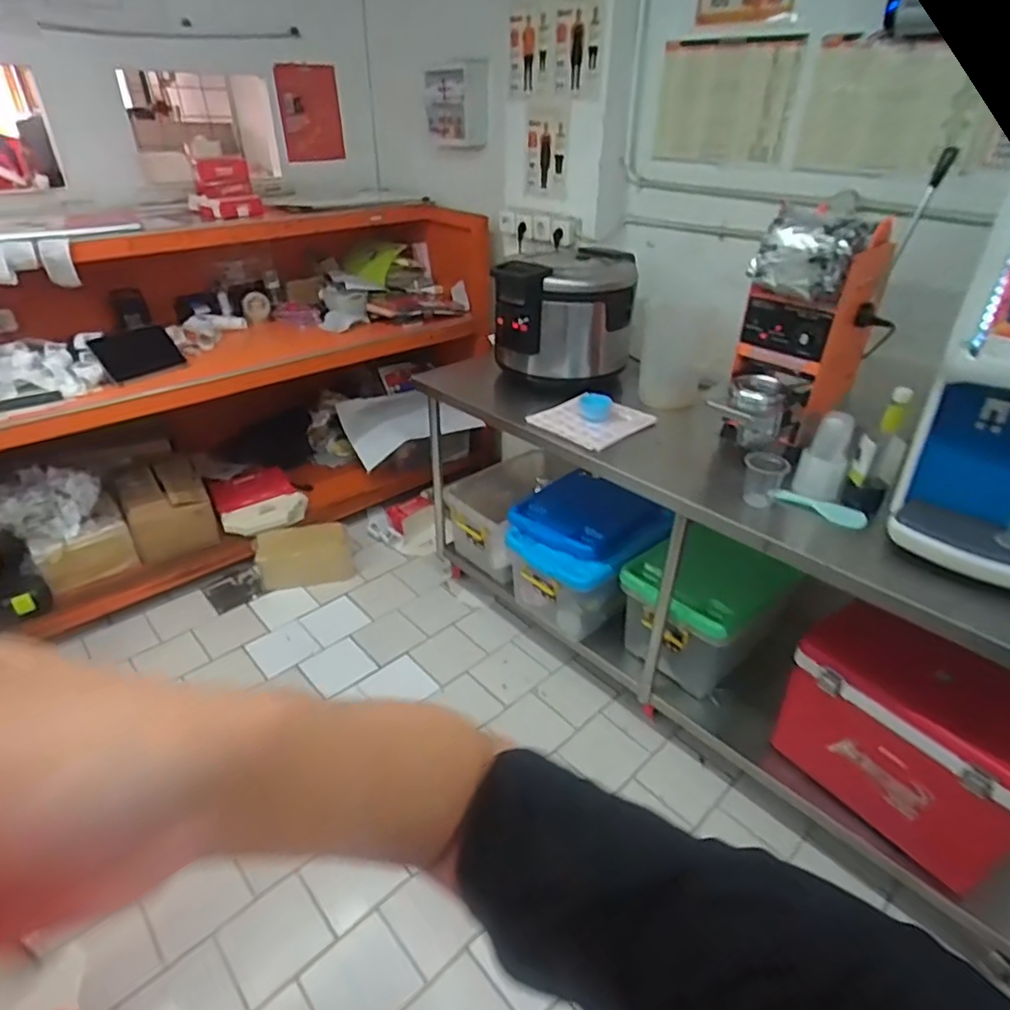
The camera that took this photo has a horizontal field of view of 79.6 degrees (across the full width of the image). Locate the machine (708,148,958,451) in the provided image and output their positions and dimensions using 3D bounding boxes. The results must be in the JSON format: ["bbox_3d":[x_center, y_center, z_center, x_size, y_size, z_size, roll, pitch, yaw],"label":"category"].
[{"bbox_3d":[0.760,-0.440,1.489,0.286,0.576,0.458,23,38,30],"label":"machine"}]

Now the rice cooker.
[{"bbox_3d":[0.183,-0.579,1.887,0.416,0.365,0.385,4,33,5],"label":"rice cooker"}]

